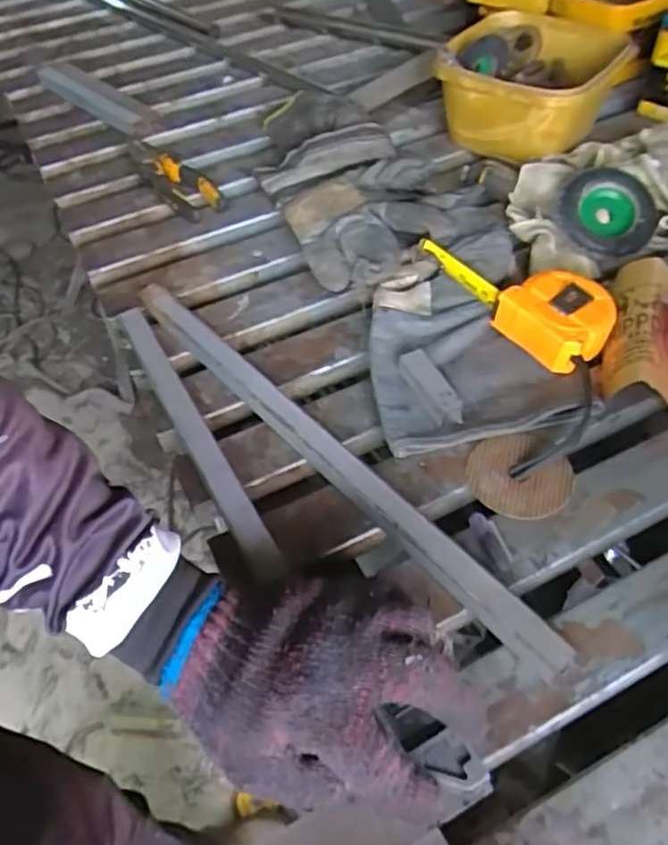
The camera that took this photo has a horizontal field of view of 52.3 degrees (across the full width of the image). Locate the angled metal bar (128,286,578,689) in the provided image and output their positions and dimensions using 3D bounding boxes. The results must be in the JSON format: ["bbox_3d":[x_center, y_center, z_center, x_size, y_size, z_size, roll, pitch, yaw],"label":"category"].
[{"bbox_3d":[-0.015,0.017,0.493,0.023,0.023,0.441,-36,57,-23],"label":"angled metal bar"}]

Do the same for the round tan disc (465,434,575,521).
[{"bbox_3d":[0.131,0.038,0.478,0.071,0.006,0.067,-1,53,2],"label":"round tan disc"}]

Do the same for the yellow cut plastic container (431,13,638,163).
[{"bbox_3d":[0.213,-0.371,0.748,0.176,0.080,0.179,23,56,21],"label":"yellow cut plastic container"}]

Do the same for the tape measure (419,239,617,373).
[{"bbox_3d":[0.159,-0.105,0.569,0.076,0.040,0.152,-36,57,-23],"label":"tape measure"}]

